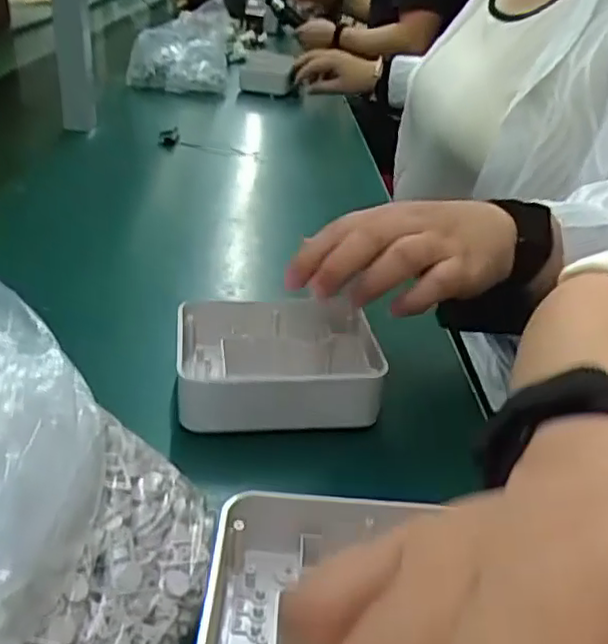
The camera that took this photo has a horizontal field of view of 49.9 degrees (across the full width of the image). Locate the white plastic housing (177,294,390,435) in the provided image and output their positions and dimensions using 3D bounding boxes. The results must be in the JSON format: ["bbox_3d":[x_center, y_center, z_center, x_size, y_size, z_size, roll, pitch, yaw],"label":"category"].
[{"bbox_3d":[-0.019,0.022,0.431,0.124,0.042,0.099,-1,30,-10],"label":"white plastic housing"}]

